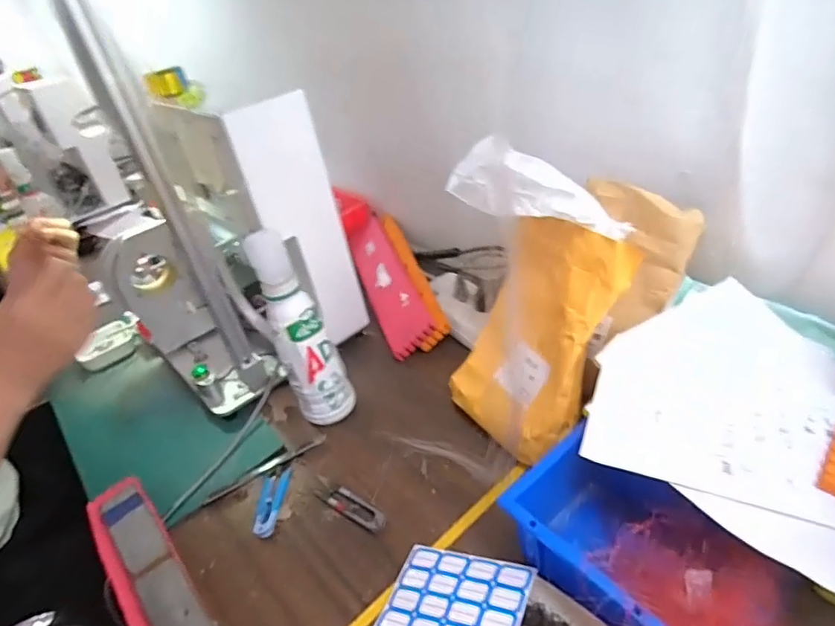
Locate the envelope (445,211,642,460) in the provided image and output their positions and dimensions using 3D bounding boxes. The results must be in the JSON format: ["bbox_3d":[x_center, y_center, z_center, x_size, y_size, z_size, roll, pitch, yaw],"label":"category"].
[{"bbox_3d":[0.115,0.024,0.530,0.043,0.238,0.156,8,22,-25],"label":"envelope"}]

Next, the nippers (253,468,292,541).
[{"bbox_3d":[-0.156,0.200,0.563,0.028,0.007,0.082,-8,35,7],"label":"nippers"}]

